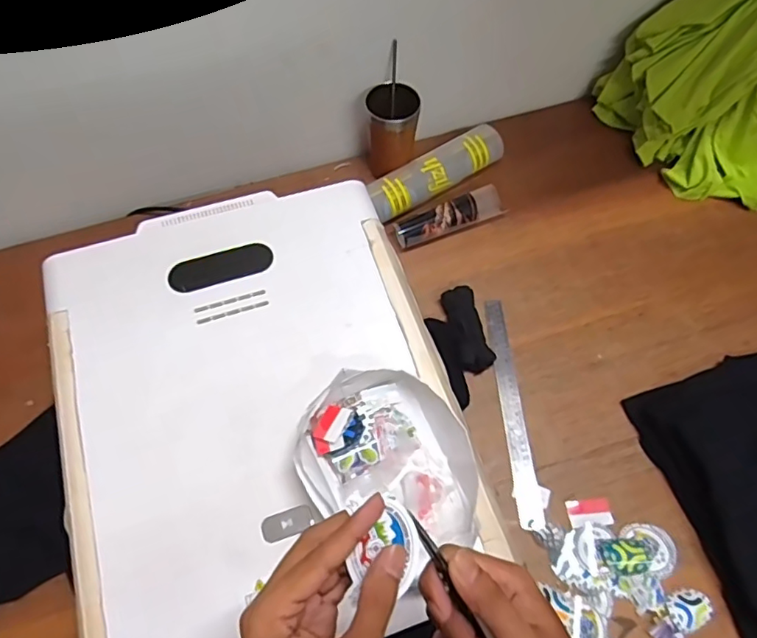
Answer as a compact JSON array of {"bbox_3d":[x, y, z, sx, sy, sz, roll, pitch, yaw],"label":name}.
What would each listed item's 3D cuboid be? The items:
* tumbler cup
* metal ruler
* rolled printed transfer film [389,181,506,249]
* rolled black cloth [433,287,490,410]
[{"bbox_3d":[0.021,-0.299,0.886,0.075,0.129,0.071,1,63,-2],"label":"tumbler cup"},{"bbox_3d":[0.182,0.118,0.762,0.030,0.007,0.318,-8,64,5],"label":"metal ruler"},{"bbox_3d":[0.111,-0.162,0.873,0.181,0.040,0.054,-20,66,-12],"label":"rolled printed transfer film"},{"bbox_3d":[0.129,0.013,0.798,0.051,0.023,0.126,-10,64,-7],"label":"rolled black cloth"}]

